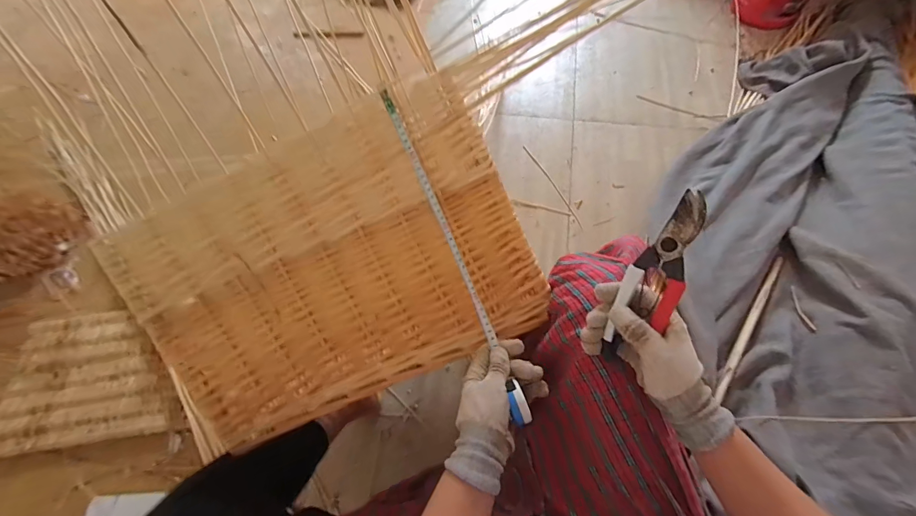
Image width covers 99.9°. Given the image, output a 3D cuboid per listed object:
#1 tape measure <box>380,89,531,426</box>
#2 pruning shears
[{"bbox_3d":[-0.005,-0.007,0.507,0.028,0.077,0.440,-22,85,-8],"label":"tape measure"},{"bbox_3d":[0.205,0.023,0.399,0.048,0.027,0.187,20,104,13],"label":"pruning shears"}]

